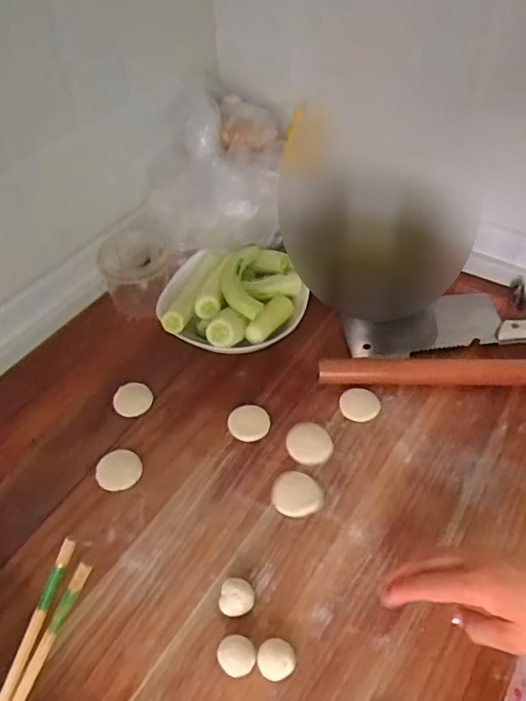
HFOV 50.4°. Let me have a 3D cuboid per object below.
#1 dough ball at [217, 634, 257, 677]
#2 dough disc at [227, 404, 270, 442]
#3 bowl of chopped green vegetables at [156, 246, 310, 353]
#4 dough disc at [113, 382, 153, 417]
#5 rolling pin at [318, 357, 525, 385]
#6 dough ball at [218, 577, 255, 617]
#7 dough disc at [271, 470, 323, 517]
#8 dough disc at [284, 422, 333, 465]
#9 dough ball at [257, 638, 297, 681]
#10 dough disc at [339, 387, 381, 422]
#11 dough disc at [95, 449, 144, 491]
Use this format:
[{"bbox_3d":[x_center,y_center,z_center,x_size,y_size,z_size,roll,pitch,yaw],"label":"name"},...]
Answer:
[{"bbox_3d":[-0.020,0.242,0.443,0.028,0.014,0.029,-1,47,1],"label":"dough ball"},{"bbox_3d":[-0.015,0.078,0.602,0.044,0.010,0.043,-1,47,1],"label":"dough disc"},{"bbox_3d":[-0.034,-0.056,0.670,0.143,0.085,0.155,-1,47,1],"label":"bowl of chopped green vegetables"},{"bbox_3d":[-0.146,0.054,0.626,0.042,0.010,0.039,-1,47,1],"label":"dough disc"},{"bbox_3d":[0.206,0.024,0.631,0.280,0.024,0.030,2,48,3],"label":"rolling pin"},{"bbox_3d":[-0.022,0.208,0.470,0.029,0.023,0.027,-1,47,1],"label":"dough ball"},{"bbox_3d":[0.034,0.140,0.542,0.047,0.005,0.044,-1,47,1],"label":"dough disc"},{"bbox_3d":[0.049,0.096,0.582,0.048,0.010,0.045,-1,47,1],"label":"dough disc"},{"bbox_3d":[0.011,0.243,0.439,0.029,0.016,0.029,-1,47,1],"label":"dough ball"},{"bbox_3d":[0.107,0.059,0.614,0.043,0.012,0.040,-1,47,1],"label":"dough disc"},{"bbox_3d":[-0.145,0.119,0.565,0.044,0.011,0.045,-1,47,1],"label":"dough disc"}]

